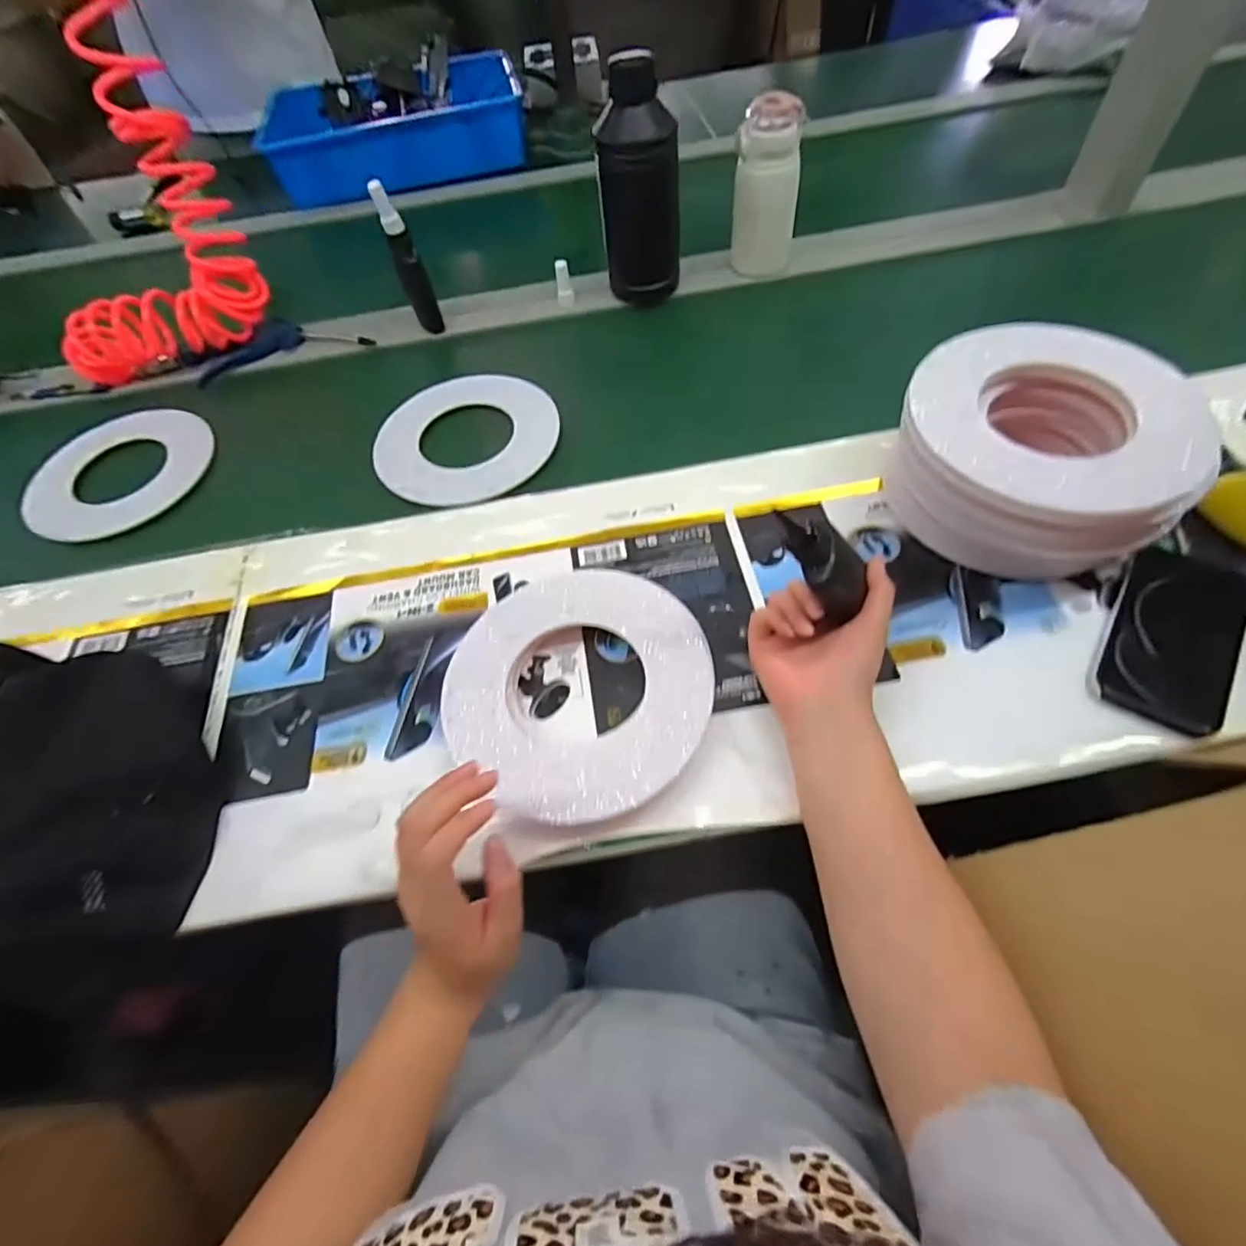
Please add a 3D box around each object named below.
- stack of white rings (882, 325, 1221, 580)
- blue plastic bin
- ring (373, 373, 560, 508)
[{"bbox_3d":[0.310,-0.122,0.465,0.166,0.126,0.171,-20,58,-7],"label":"stack of white rings"},{"bbox_3d":[-0.350,-0.785,0.956,0.394,0.102,0.211,-17,58,-5],"label":"blue plastic bin"},{"bbox_3d":[-0.168,-0.198,0.632,0.192,0.011,0.185,-3,58,4],"label":"ring"}]

